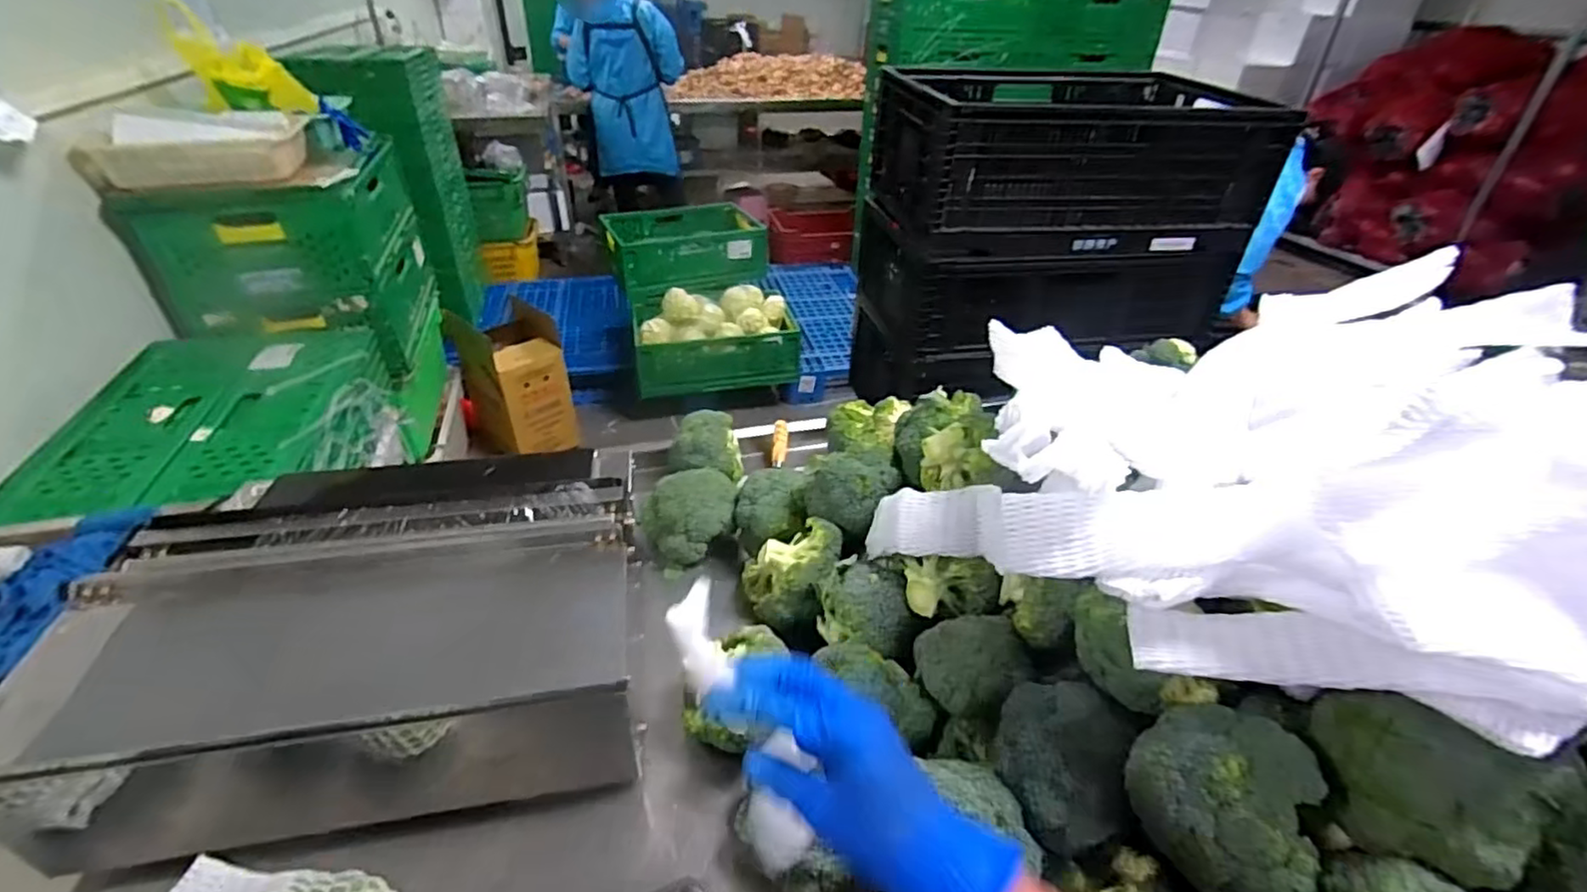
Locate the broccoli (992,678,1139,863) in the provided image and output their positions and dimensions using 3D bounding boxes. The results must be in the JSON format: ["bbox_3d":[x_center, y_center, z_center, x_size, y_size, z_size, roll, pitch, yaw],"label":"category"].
[{"bbox_3d":[0.219,0.256,0.553,0.099,0.078,0.103,13,37,16],"label":"broccoli"}]

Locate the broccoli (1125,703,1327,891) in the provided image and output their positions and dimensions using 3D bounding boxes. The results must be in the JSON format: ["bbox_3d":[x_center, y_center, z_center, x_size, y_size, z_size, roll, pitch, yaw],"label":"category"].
[{"bbox_3d":[0.295,0.241,0.459,0.083,0.097,0.117,-22,41,-29],"label":"broccoli"}]

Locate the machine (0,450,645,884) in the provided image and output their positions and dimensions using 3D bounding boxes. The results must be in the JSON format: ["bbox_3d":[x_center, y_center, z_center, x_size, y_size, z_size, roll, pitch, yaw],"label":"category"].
[{"bbox_3d":[-0.432,0.222,0.700,0.521,0.226,0.265,-7,36,-11],"label":"machine"}]

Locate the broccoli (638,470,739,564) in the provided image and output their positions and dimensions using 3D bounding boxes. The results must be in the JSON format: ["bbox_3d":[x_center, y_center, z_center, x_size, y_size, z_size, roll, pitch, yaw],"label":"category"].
[{"bbox_3d":[-0.141,0.097,0.916,0.125,0.106,0.089,-2,35,-4],"label":"broccoli"}]

